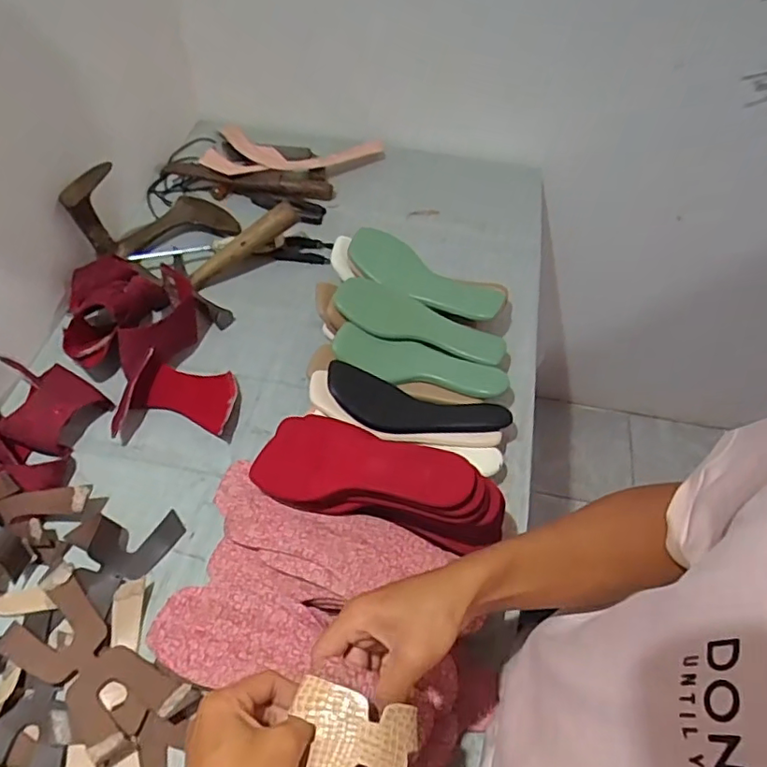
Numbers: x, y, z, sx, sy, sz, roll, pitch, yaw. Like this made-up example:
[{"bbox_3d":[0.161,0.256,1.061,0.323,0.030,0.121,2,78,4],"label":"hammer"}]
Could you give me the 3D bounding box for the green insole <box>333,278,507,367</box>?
[{"bbox_3d":[0.049,-0.082,0.766,0.228,0.045,0.080,17,55,10],"label":"green insole"}]

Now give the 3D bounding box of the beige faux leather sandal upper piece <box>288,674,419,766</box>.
[{"bbox_3d":[-0.015,0.234,0.362,0.094,0.037,0.064,11,55,8],"label":"beige faux leather sandal upper piece"}]

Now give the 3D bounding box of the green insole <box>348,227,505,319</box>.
[{"bbox_3d":[0.055,-0.149,0.796,0.229,0.037,0.083,26,57,16],"label":"green insole"}]

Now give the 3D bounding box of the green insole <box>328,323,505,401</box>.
[{"bbox_3d":[0.050,-0.029,0.743,0.223,0.039,0.059,10,55,6],"label":"green insole"}]

